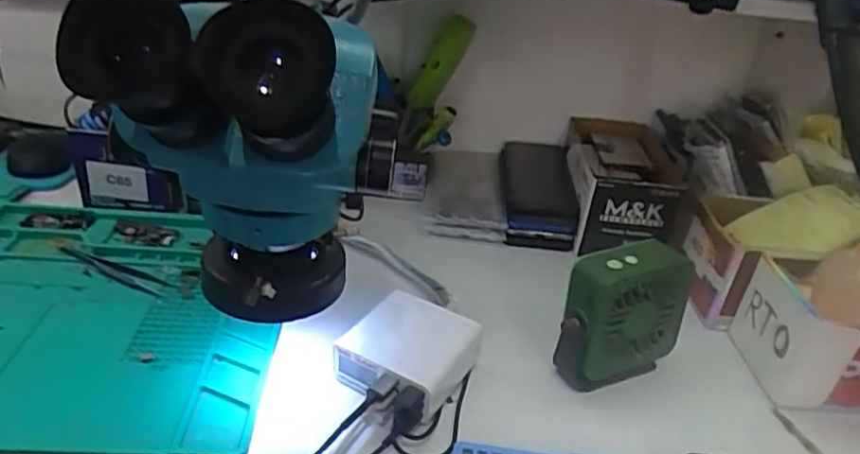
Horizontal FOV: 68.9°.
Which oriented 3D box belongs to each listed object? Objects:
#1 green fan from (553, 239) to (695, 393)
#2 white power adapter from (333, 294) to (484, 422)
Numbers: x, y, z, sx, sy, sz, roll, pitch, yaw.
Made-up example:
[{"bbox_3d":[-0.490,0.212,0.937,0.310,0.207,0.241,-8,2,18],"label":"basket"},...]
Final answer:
[{"bbox_3d":[0.153,0.070,0.502,0.100,0.103,0.046,-10,35,-26],"label":"green fan"},{"bbox_3d":[-0.019,0.097,0.489,0.089,0.041,0.098,21,34,23],"label":"white power adapter"}]

